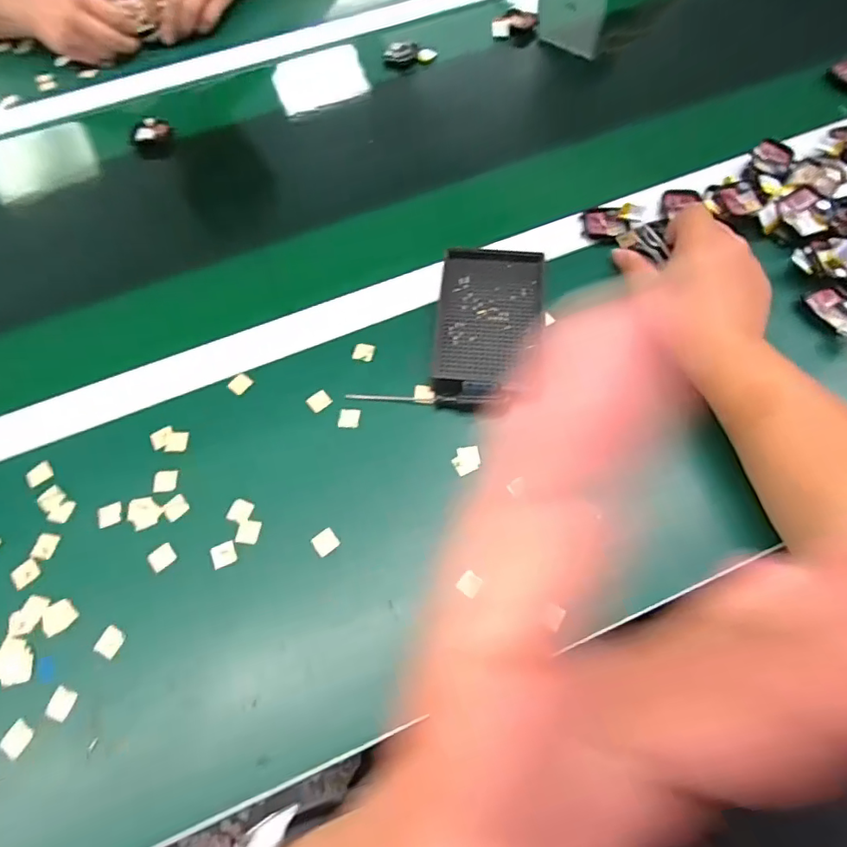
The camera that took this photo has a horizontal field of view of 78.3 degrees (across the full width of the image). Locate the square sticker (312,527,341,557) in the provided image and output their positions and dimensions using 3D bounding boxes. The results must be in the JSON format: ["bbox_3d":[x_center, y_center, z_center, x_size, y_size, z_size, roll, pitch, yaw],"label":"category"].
[{"bbox_3d":[-0.071,0.086,0.379,0.017,0.004,0.016,-35,66,-14],"label":"square sticker"}]

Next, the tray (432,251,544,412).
[{"bbox_3d":[0.056,-0.084,0.442,0.087,0.021,0.155,5,63,5],"label":"tray"}]

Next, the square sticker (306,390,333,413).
[{"bbox_3d":[-0.087,-0.019,0.431,0.018,0.004,0.016,-37,67,-15],"label":"square sticker"}]

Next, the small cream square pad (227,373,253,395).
[{"bbox_3d":[-0.156,-0.034,0.442,0.016,0.004,0.017,38,69,9],"label":"small cream square pad"}]

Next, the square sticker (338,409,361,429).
[{"bbox_3d":[-0.060,-0.005,0.422,0.017,0.004,0.017,5,63,5],"label":"square sticker"}]

